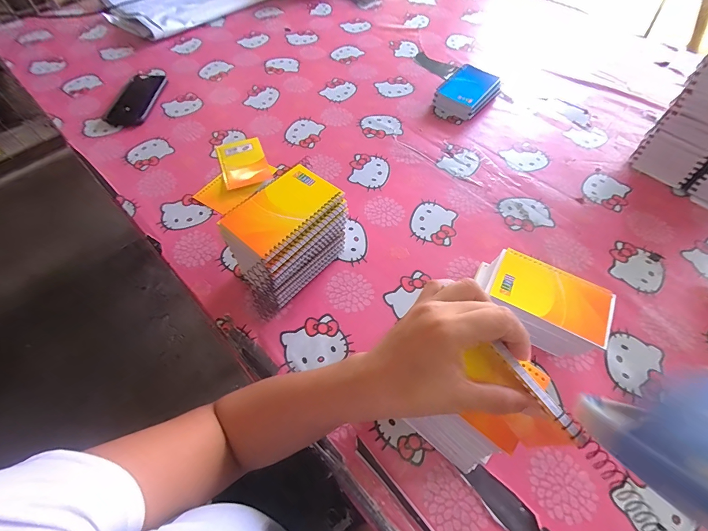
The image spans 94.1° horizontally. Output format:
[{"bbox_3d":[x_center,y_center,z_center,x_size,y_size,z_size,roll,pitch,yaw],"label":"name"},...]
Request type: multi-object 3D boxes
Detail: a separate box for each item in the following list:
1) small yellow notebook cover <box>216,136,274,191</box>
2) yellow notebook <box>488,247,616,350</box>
[{"bbox_3d":[-0.200,-0.187,0.594,0.080,0.010,0.122,-18,60,-11],"label":"small yellow notebook cover"},{"bbox_3d":[0.240,0.033,0.400,0.135,0.007,0.081,27,62,15],"label":"yellow notebook"}]

